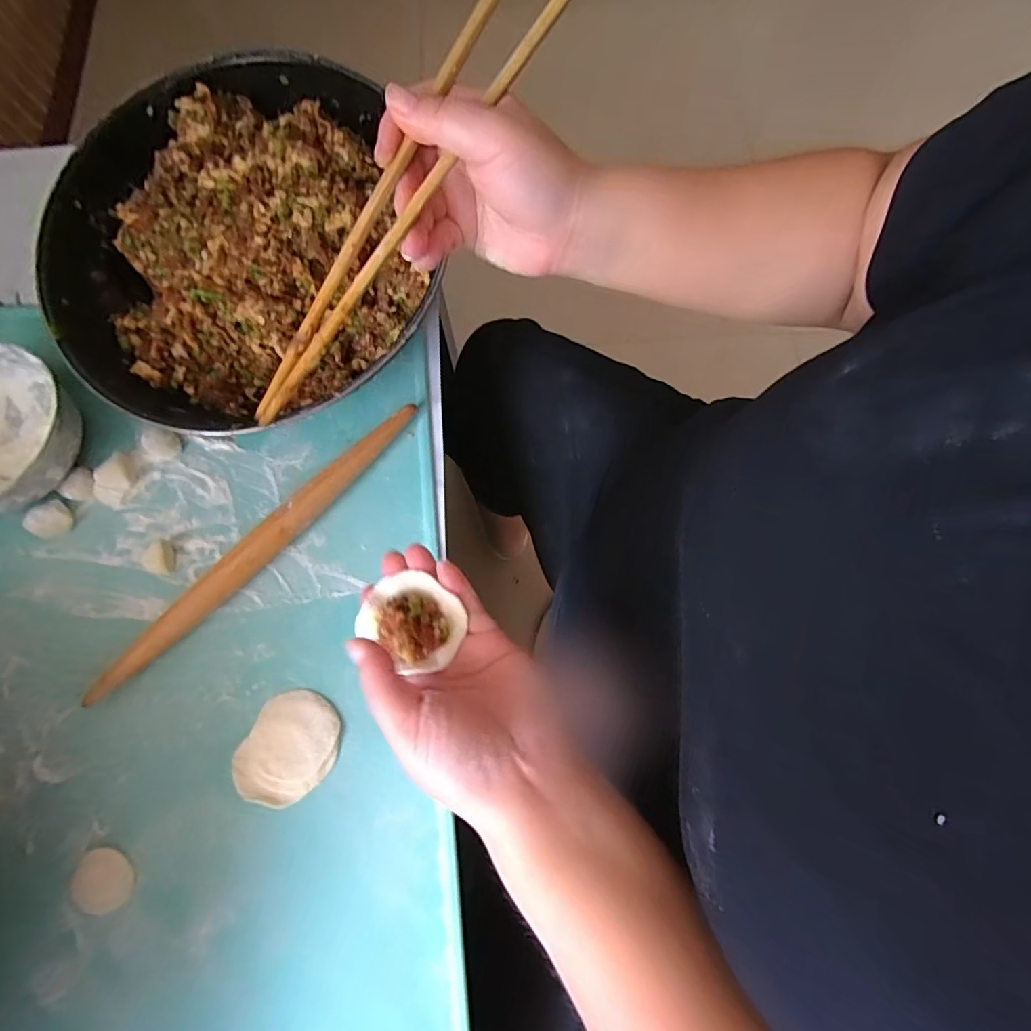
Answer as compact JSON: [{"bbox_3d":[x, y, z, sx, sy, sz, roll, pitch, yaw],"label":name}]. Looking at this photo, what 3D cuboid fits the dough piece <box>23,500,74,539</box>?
[{"bbox_3d":[-0.382,0.004,0.421,0.030,0.020,0.030,11,75,3],"label":"dough piece"}]

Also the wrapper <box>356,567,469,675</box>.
[{"bbox_3d":[-0.055,0.055,0.270,0.054,0.011,0.044,34,78,9],"label":"wrapper"}]

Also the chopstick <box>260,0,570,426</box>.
[{"bbox_3d":[-0.049,-0.157,0.254,0.009,0.008,0.268,39,95,10],"label":"chopstick"}]

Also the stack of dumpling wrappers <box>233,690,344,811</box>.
[{"bbox_3d":[-0.166,0.171,0.373,0.066,0.012,0.078,26,77,7],"label":"stack of dumpling wrappers"}]

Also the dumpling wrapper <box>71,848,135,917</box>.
[{"bbox_3d":[-0.284,0.252,0.349,0.043,0.004,0.037,24,77,7],"label":"dumpling wrapper"}]

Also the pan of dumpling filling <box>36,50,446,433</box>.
[{"bbox_3d":[-0.219,-0.218,0.415,0.296,0.085,0.271,0,75,0],"label":"pan of dumpling filling"}]

